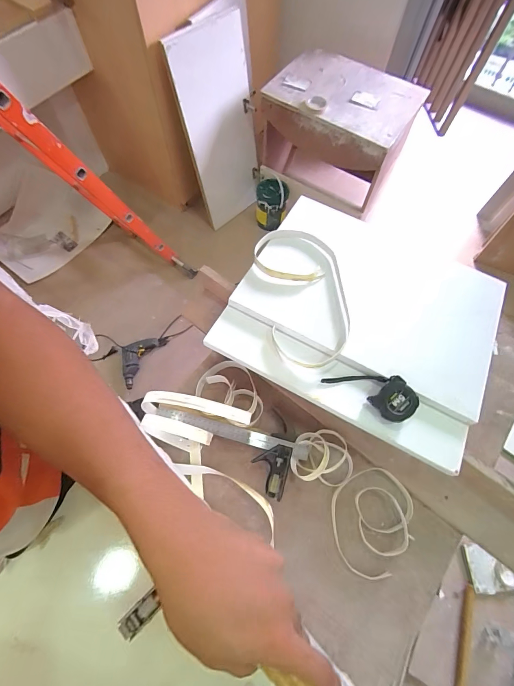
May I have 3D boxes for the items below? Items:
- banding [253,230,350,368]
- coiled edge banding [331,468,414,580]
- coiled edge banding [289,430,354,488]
[{"bbox_3d":[0.097,-0.105,0.663,0.173,0.037,0.323,-11,68,-6],"label":"banding"},{"bbox_3d":[0.216,0.330,0.605,0.145,0.025,0.176,0,67,-2],"label":"coiled edge banding"},{"bbox_3d":[0.128,0.217,0.628,0.121,0.046,0.102,9,67,2],"label":"coiled edge banding"}]

